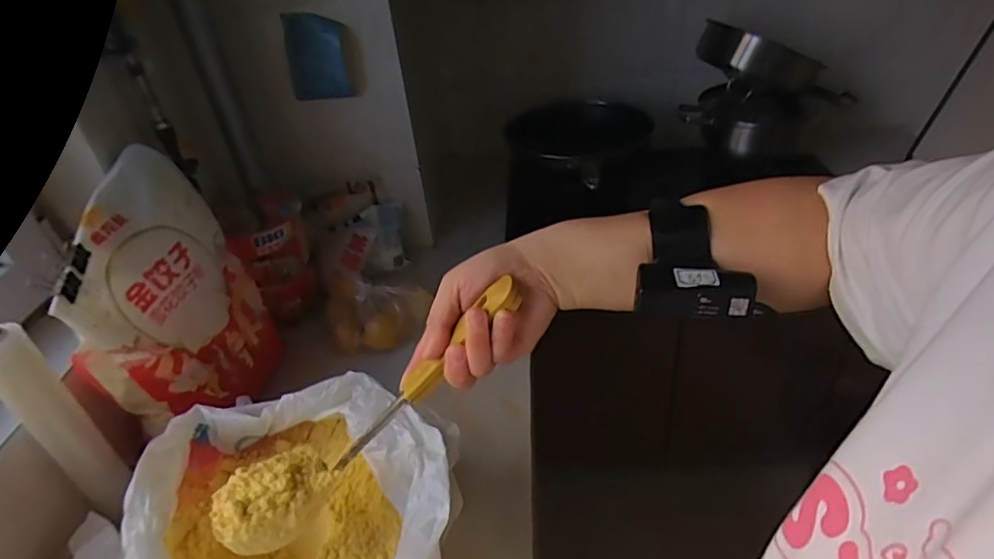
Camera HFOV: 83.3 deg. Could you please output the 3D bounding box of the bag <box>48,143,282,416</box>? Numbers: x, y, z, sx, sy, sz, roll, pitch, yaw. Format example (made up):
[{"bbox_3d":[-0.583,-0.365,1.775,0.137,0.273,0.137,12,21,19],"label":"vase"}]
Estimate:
[{"bbox_3d":[-0.419,0.047,0.758,0.138,0.345,0.259,-3,36,4],"label":"bag"}]

